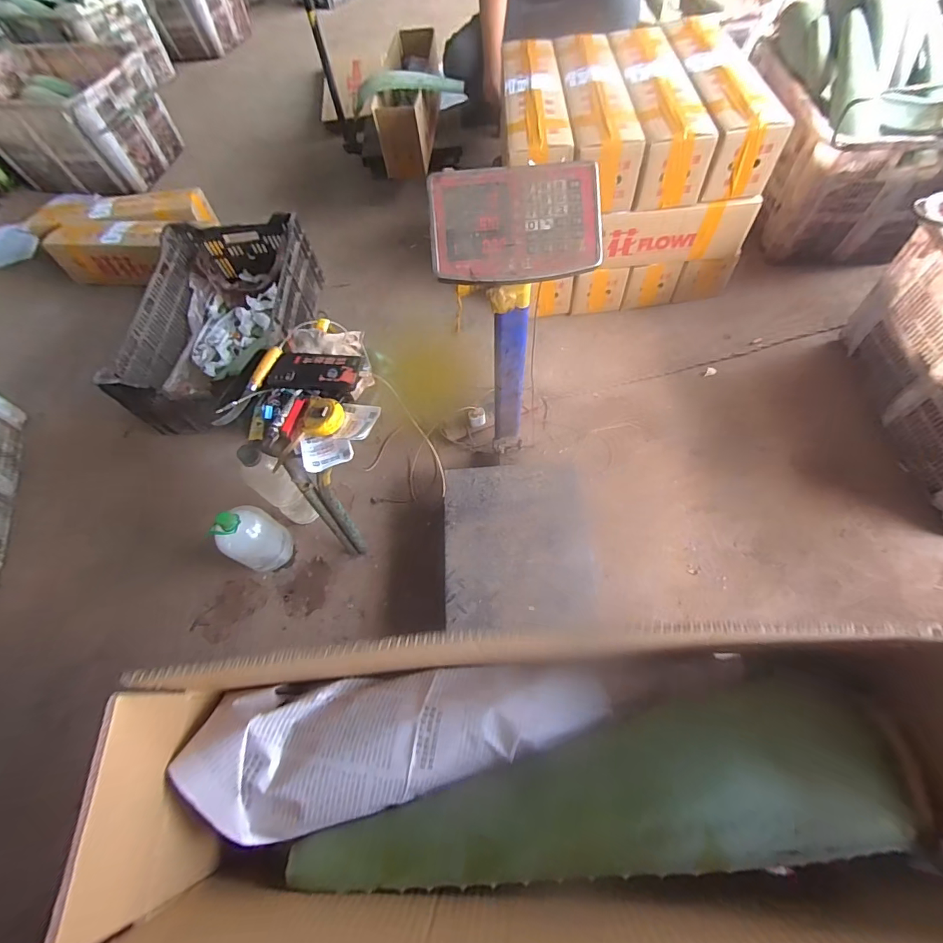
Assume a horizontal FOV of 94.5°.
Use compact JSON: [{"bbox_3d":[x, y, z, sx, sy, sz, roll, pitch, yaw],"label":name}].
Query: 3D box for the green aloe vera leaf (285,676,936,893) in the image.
[{"bbox_3d":[0.089,0.239,0.329,0.478,0.083,0.113,-8,66,0],"label":"green aloe vera leaf"}]

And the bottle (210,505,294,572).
[{"bbox_3d":[-0.463,0.144,0.933,0.092,0.213,0.112,23,68,15],"label":"bottle"}]

